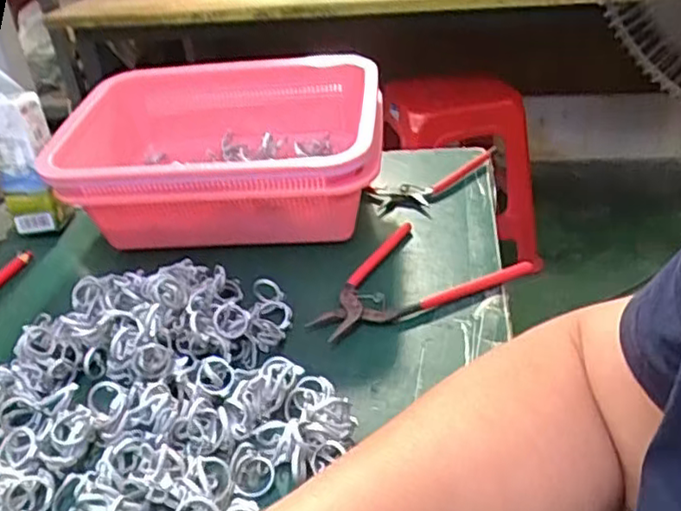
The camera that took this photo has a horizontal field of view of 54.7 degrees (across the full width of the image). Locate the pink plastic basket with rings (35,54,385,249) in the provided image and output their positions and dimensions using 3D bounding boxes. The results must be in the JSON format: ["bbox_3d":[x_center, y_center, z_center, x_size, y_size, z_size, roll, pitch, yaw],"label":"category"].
[{"bbox_3d":[-0.092,-0.087,0.579,0.249,0.114,0.190,-2,33,6],"label":"pink plastic basket with rings"}]

